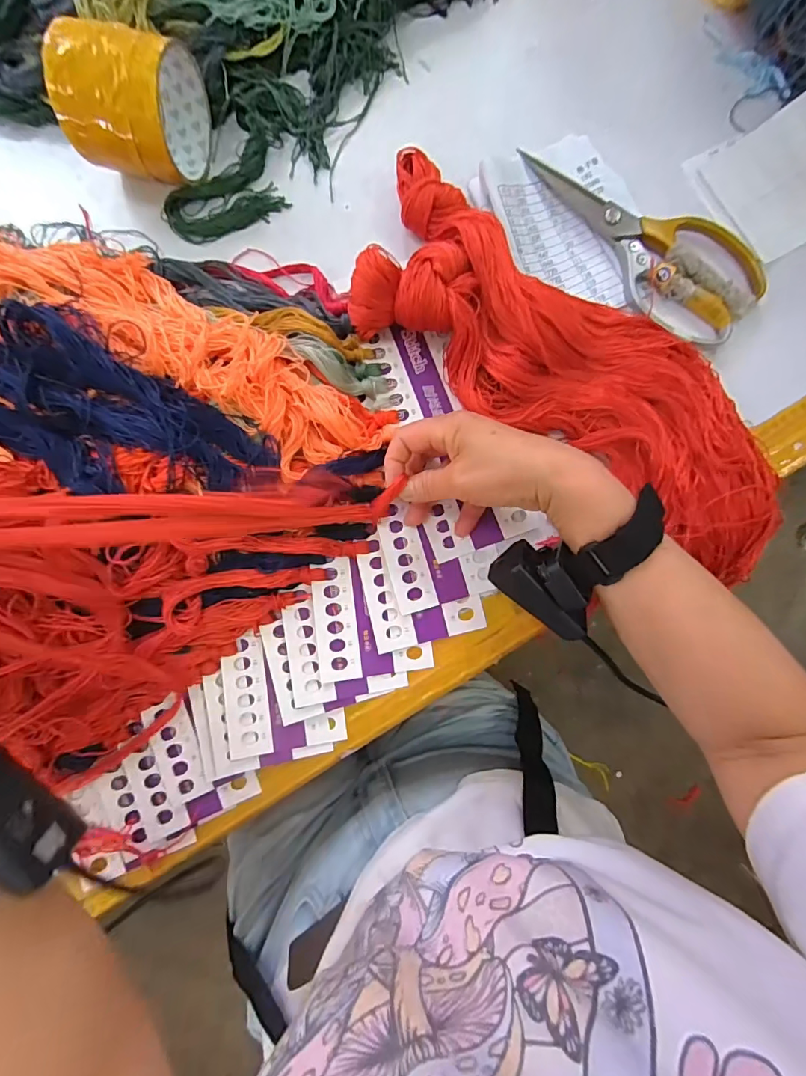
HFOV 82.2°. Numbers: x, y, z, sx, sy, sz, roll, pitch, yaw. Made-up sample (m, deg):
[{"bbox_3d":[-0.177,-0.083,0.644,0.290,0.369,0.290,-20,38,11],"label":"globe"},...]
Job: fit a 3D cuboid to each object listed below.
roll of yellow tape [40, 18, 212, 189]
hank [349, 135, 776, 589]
[{"bbox_3d":[-0.202,-0.321,0.345,0.080,0.081,0.090,10,86,1],"label":"roll of yellow tape"},{"bbox_3d":[0.128,-0.129,0.345,0.398,0.055,0.132,37,87,2],"label":"hank"}]

